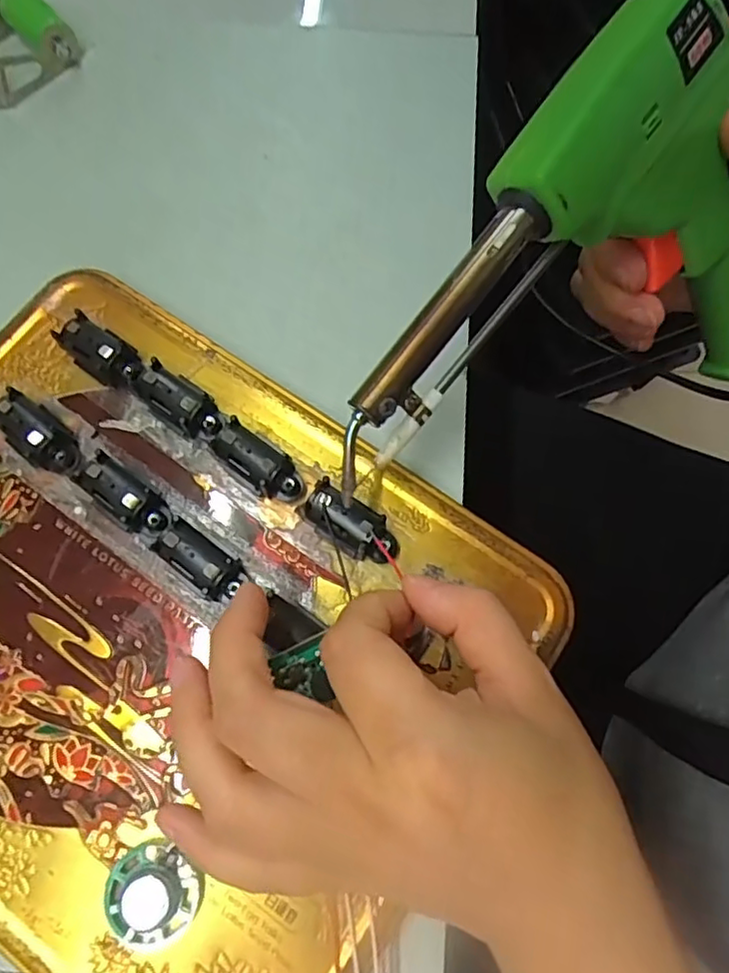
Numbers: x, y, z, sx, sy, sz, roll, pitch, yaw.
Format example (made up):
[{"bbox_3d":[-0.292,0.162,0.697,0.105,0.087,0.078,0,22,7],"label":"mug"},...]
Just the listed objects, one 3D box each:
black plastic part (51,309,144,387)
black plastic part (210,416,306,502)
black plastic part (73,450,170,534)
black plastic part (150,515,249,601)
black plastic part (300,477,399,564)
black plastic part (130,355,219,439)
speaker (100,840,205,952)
[{"bbox_3d":[-0.097,-0.049,0.227,0.032,0.015,0.018,40,78,10],"label":"black plastic part"},{"bbox_3d":[-0.037,-0.008,0.216,0.033,0.013,0.016,37,77,9],"label":"black plastic part"},{"bbox_3d":[-0.082,0.004,0.211,0.033,0.014,0.015,40,78,10],"label":"black plastic part"},{"bbox_3d":[-0.055,0.024,0.205,0.035,0.014,0.014,39,78,10],"label":"black plastic part"},{"bbox_3d":[-0.004,0.013,0.210,0.034,0.013,0.019,28,76,7],"label":"black plastic part"},{"bbox_3d":[-0.067,-0.031,0.222,0.032,0.015,0.017,35,77,9],"label":"black plastic part"},{"bbox_3d":[-0.063,0.121,0.181,0.027,0.009,0.024,32,76,8],"label":"speaker"}]

